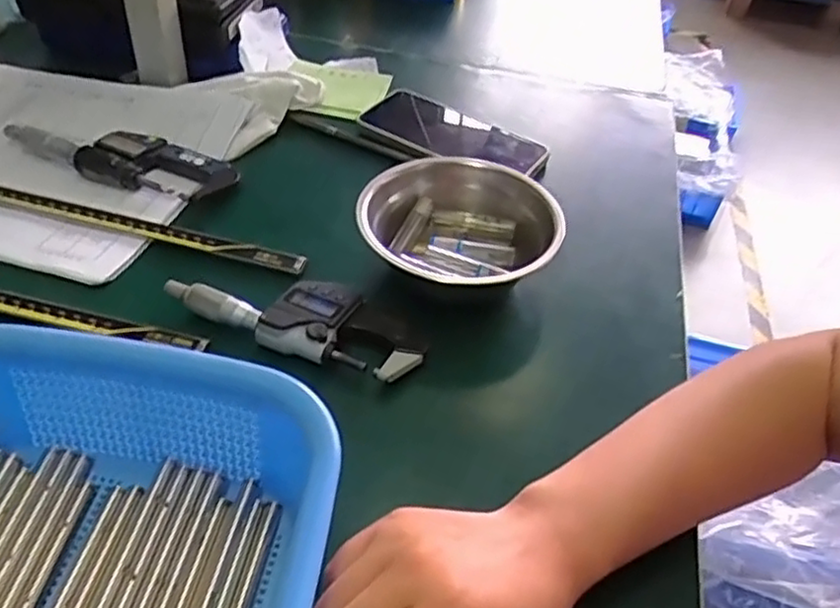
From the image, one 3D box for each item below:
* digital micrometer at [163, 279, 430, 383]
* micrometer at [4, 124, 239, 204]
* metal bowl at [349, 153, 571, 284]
[{"bbox_3d":[-0.073,0.006,0.411,0.154,0.020,0.050,14,44,7],"label":"digital micrometer"},{"bbox_3d":[-0.221,-0.111,0.517,0.174,0.018,0.057,20,45,12],"label":"micrometer"},{"bbox_3d":[0.026,-0.044,0.466,0.127,0.055,0.122,4,44,-4],"label":"metal bowl"}]

